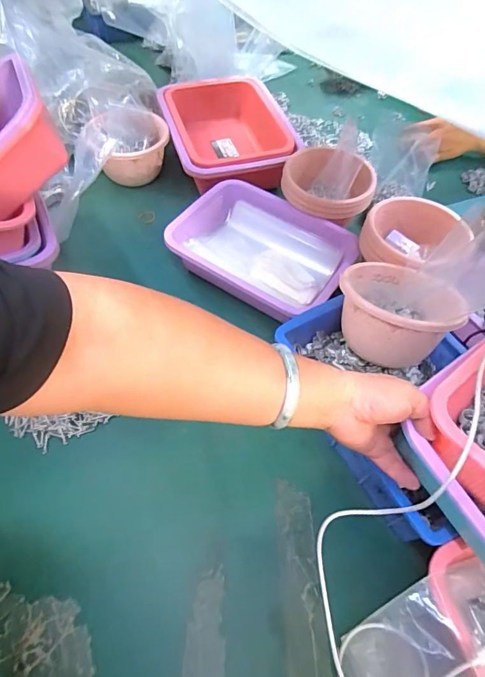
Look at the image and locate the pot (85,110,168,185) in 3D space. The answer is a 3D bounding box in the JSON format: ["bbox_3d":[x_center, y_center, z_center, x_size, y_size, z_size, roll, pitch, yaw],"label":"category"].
[{"bbox_3d":[-0.201,-0.348,0.774,0.136,0.100,0.138,-21,60,-17],"label":"pot"}]

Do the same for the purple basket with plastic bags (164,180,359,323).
[{"bbox_3d":[0.029,-0.138,0.665,0.266,0.065,0.199,33,60,17],"label":"purple basket with plastic bags"}]

